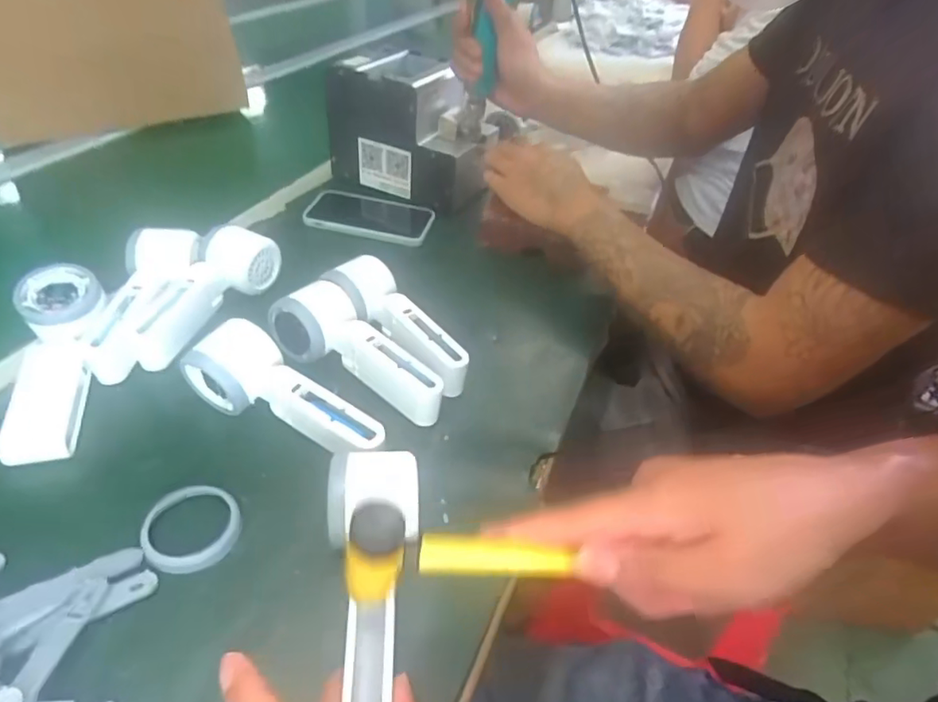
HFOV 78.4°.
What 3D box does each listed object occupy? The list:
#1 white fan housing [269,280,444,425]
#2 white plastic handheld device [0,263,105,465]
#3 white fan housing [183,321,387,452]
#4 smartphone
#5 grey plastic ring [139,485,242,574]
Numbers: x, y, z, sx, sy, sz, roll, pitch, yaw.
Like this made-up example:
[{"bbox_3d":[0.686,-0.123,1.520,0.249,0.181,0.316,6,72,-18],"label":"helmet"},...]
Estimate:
[{"bbox_3d":[-0.086,-0.001,0.480,0.163,0.053,0.065,23,43,19],"label":"white fan housing"},{"bbox_3d":[-0.320,0.011,0.448,0.060,0.048,0.167,-8,60,-13],"label":"white plastic handheld device"},{"bbox_3d":[-0.132,0.033,0.431,0.164,0.057,0.052,20,42,16],"label":"white fan housing"},{"bbox_3d":[-0.115,-0.164,0.693,0.147,0.015,0.085,12,41,7],"label":"smartphone"},{"bbox_3d":[-0.178,0.113,0.371,0.057,0.008,0.060,4,41,-3],"label":"grey plastic ring"}]

